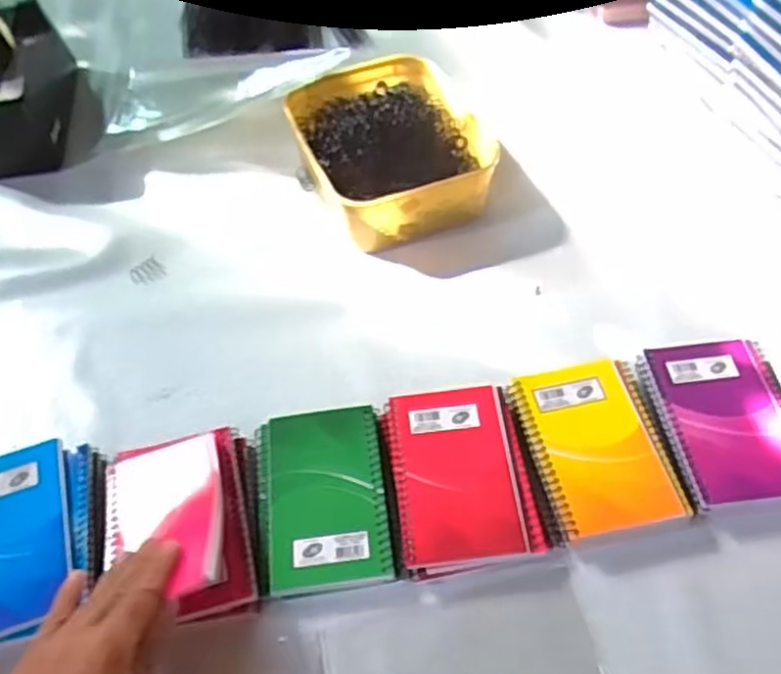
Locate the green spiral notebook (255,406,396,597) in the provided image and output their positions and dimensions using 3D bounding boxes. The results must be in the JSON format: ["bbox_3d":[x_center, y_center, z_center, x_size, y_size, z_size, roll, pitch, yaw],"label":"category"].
[{"bbox_3d":[-0.048,0.113,0.502,0.089,0.018,0.128,-6,53,-2],"label":"green spiral notebook"}]

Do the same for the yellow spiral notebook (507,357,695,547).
[{"bbox_3d":[0.148,0.076,0.508,0.094,0.012,0.124,-11,58,-5],"label":"yellow spiral notebook"}]

